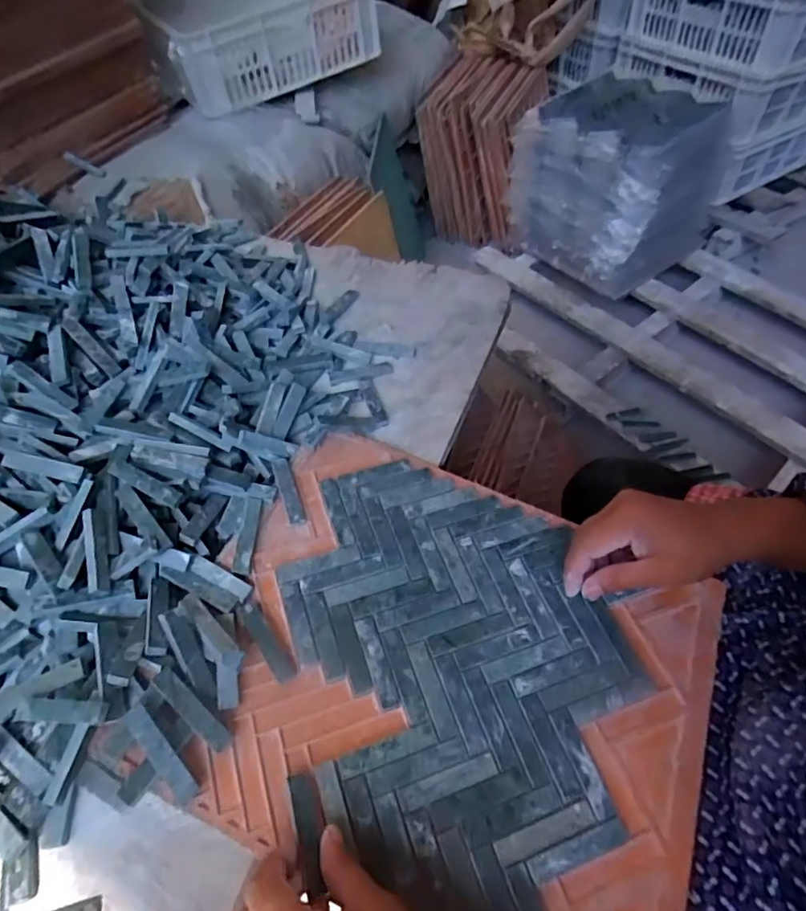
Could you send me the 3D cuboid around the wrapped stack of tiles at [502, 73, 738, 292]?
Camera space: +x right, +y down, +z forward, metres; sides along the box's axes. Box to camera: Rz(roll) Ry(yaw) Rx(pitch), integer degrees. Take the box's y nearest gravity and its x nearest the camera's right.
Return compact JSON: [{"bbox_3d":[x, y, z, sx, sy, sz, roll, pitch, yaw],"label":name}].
[{"bbox_3d":[0.448,-0.573,1.226,0.316,0.303,0.322,-35,57,-22],"label":"wrapped stack of tiles"}]

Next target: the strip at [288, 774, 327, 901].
[{"bbox_3d":[-0.055,0.215,0.332,0.017,0.008,0.059,-9,49,-11],"label":"strip"}]

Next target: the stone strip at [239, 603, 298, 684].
[{"bbox_3d":[-0.093,0.125,0.394,0.015,0.005,0.062,-31,55,-20],"label":"stone strip"}]

